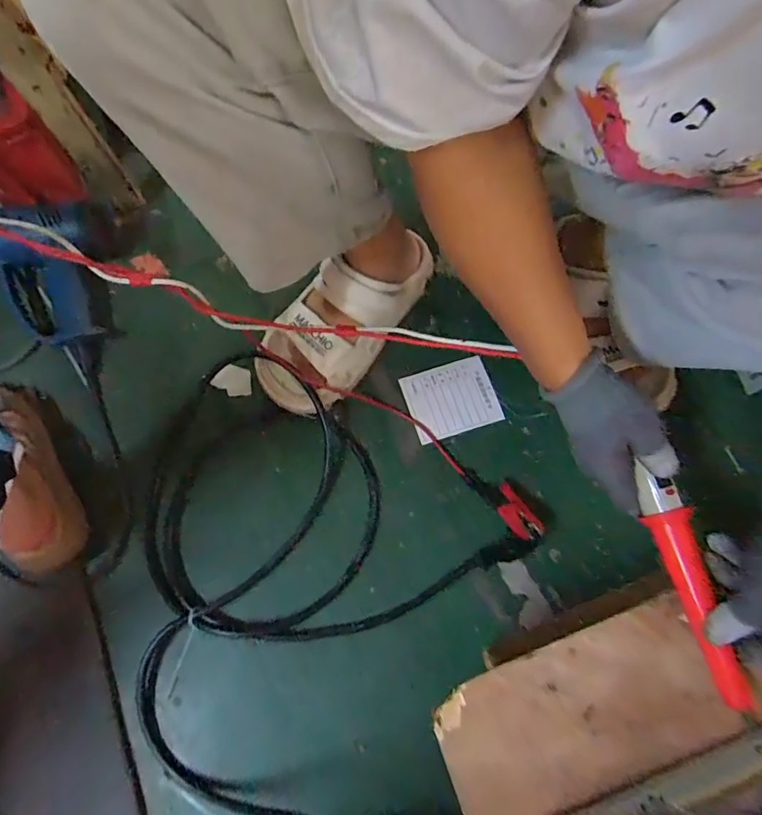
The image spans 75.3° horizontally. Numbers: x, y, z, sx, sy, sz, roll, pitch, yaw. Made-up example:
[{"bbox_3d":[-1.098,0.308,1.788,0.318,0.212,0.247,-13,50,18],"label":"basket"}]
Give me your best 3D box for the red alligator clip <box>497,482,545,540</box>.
[{"bbox_3d":[0.153,0.119,0.560,0.031,0.014,0.080,-19,38,-6],"label":"red alligator clip"}]

